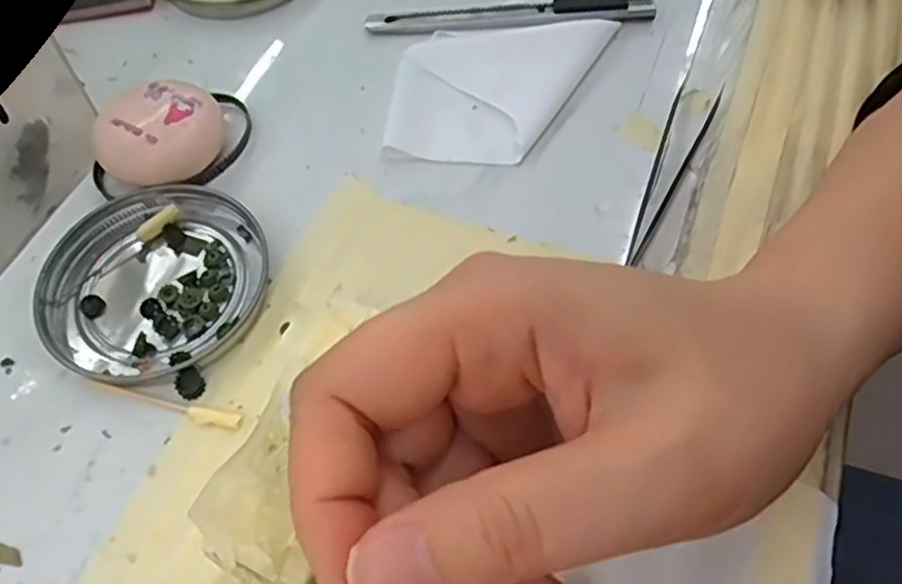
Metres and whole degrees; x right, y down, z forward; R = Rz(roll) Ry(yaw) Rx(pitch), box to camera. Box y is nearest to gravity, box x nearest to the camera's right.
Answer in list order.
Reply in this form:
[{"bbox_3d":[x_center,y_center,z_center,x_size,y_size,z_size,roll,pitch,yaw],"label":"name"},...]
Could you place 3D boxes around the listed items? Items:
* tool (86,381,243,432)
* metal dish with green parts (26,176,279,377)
[{"bbox_3d":[-0.095,0.037,0.237,0.055,0.004,0.006,10,60,10],"label":"tool"},{"bbox_3d":[-0.107,-0.005,0.260,0.077,0.011,0.074,-2,59,3],"label":"metal dish with green parts"}]

